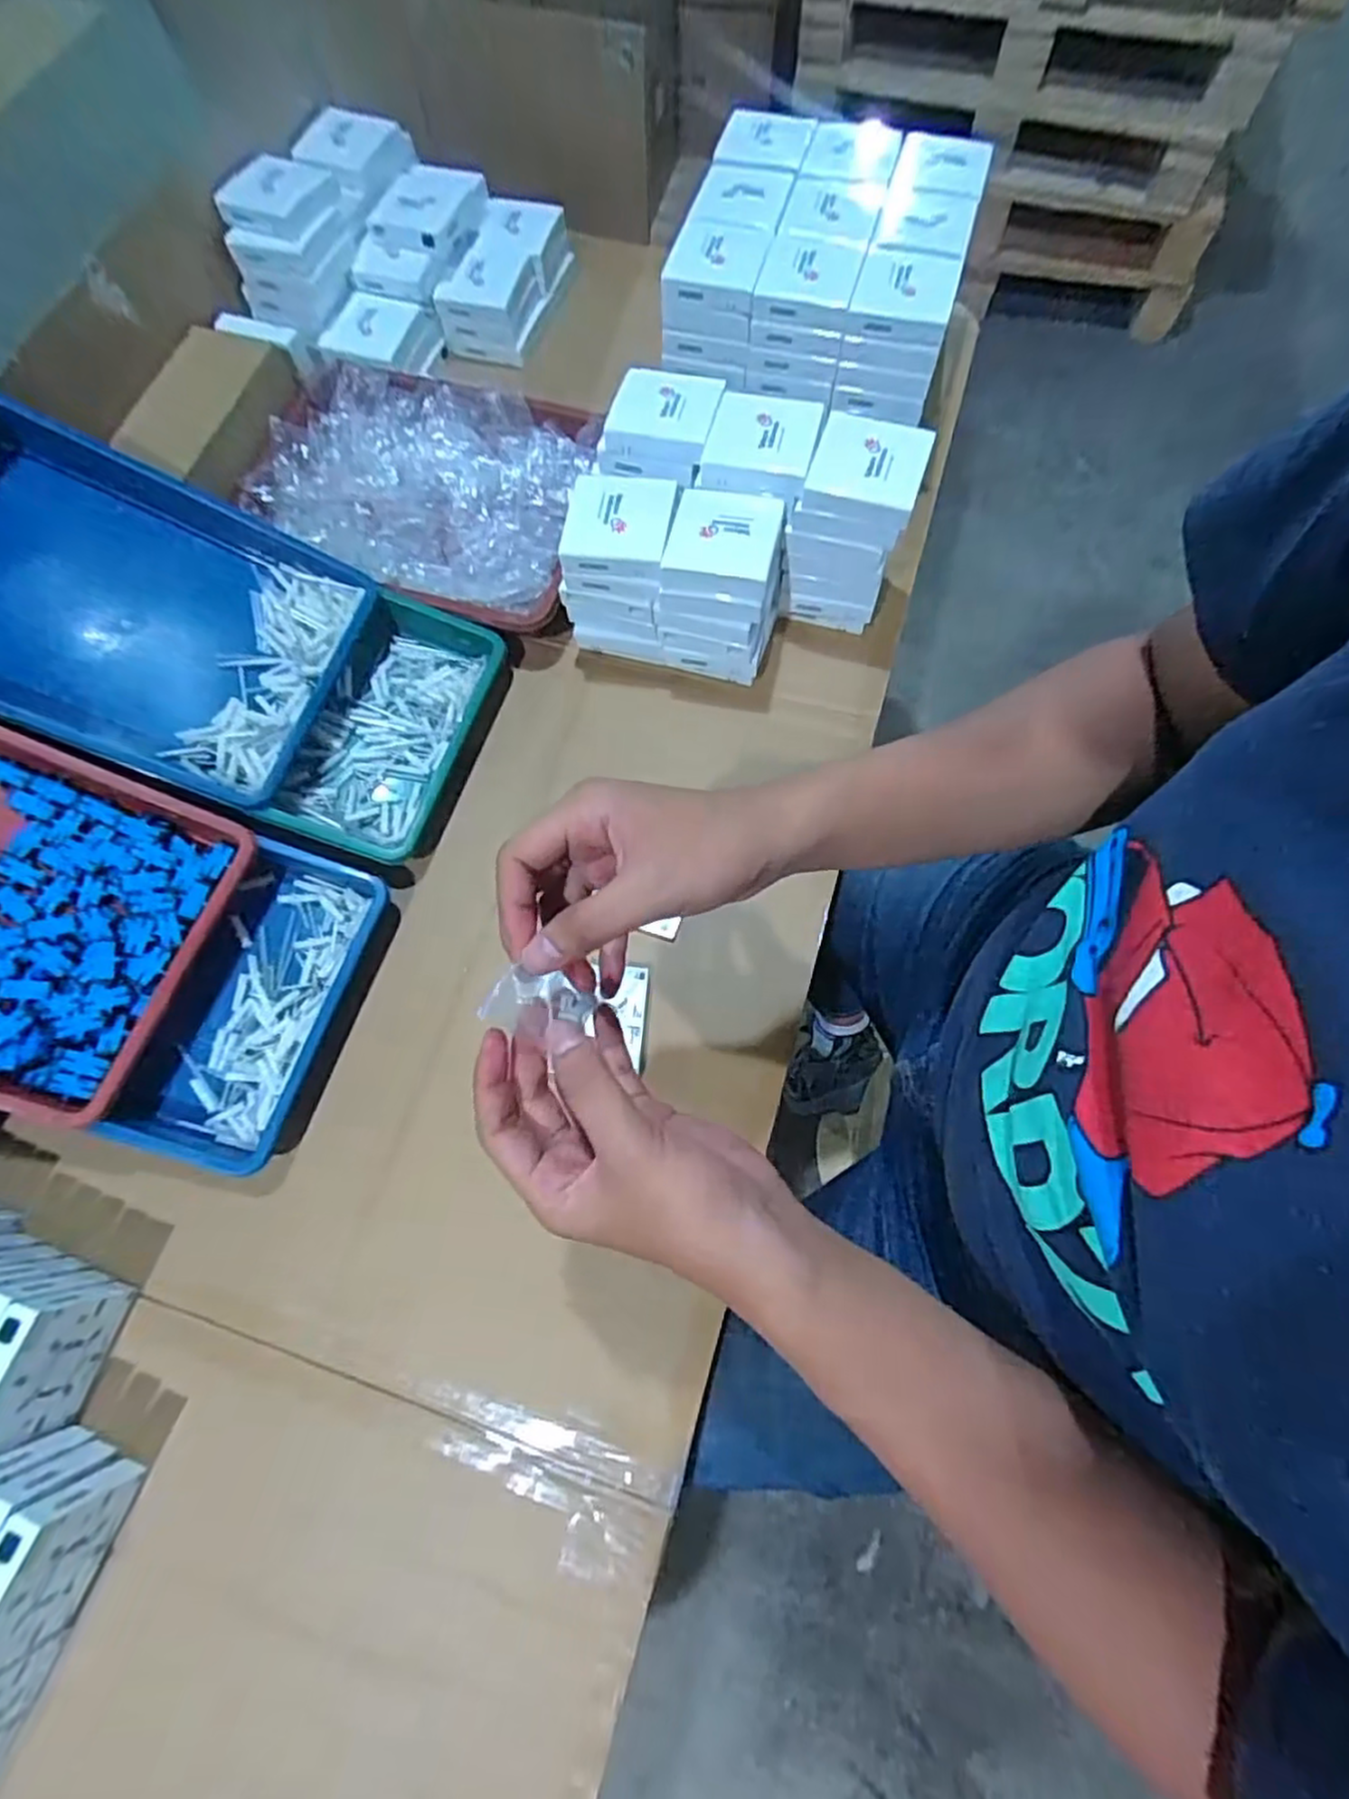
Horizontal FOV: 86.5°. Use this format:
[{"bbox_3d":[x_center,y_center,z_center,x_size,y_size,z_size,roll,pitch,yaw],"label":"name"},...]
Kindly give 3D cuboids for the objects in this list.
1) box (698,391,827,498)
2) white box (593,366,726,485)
[{"bbox_3d":[0.071,-0.369,0.581,0.085,0.027,0.078,12,71,6],"label":"box"},{"bbox_3d":[-0.013,-0.397,0.604,0.096,0.042,0.088,13,71,7],"label":"white box"}]

